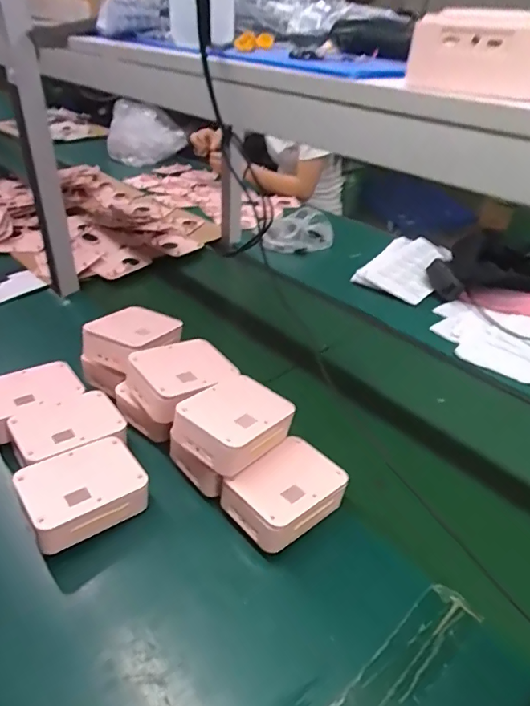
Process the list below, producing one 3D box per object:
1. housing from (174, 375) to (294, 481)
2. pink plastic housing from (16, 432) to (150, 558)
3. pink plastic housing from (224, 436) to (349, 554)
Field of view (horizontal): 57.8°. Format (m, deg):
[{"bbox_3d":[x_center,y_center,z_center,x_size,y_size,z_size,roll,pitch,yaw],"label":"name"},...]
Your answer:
[{"bbox_3d":[-0.036,0.079,0.576,0.100,0.053,0.135,28,42,31],"label":"housing"},{"bbox_3d":[-0.212,0.158,0.564,0.126,0.050,0.099,-22,43,-31],"label":"pink plastic housing"},{"bbox_3d":[0.026,0.158,0.558,0.132,0.038,0.093,-25,44,-34],"label":"pink plastic housing"}]

